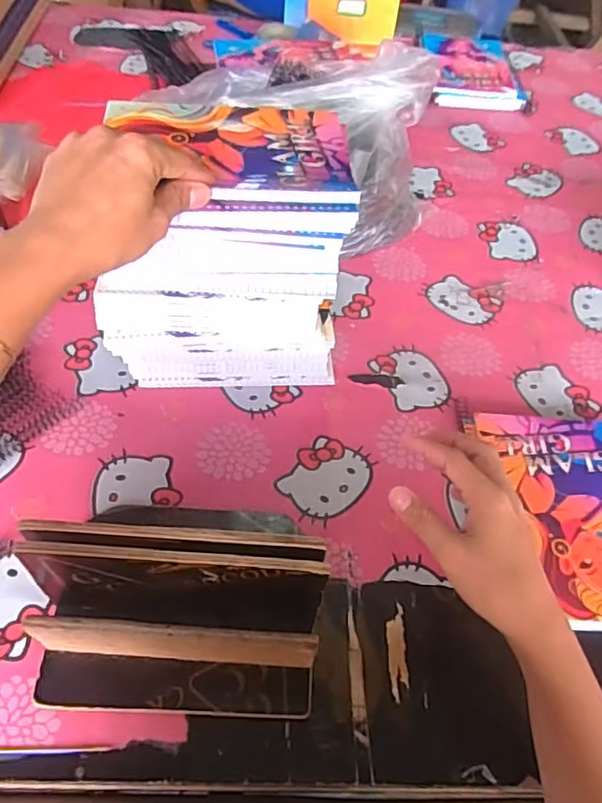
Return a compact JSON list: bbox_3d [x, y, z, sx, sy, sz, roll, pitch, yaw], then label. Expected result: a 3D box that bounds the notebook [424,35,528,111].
[{"bbox_3d":[0.303,-0.577,1.020,0.156,0.033,0.212,3,53,-3],"label":"notebook"}]

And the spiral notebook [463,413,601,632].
[{"bbox_3d":[0.241,0.100,0.519,0.153,0.022,0.196,6,52,-1],"label":"spiral notebook"}]

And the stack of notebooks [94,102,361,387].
[{"bbox_3d":[-0.074,-0.139,0.550,0.209,0.219,0.141,-2,53,-7],"label":"stack of notebooks"}]

